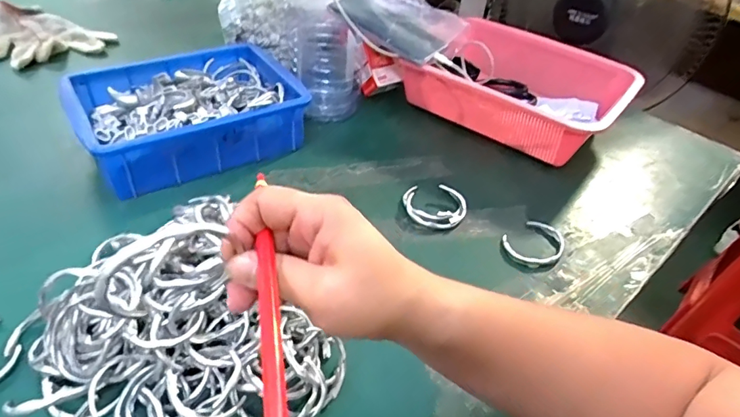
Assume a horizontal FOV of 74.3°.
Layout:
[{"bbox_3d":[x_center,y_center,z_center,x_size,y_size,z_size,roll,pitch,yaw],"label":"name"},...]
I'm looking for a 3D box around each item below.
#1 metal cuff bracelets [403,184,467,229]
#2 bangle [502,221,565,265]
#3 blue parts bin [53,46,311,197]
[{"bbox_3d":[0.072,-0.002,0.536,0.066,0.017,0.060,1,41,-7],"label":"metal cuff bracelets"},{"bbox_3d":[0.174,0.036,0.508,0.065,0.007,0.053,-27,51,-33],"label":"bangle"},{"bbox_3d":[-0.217,-0.117,0.585,0.236,0.078,0.172,-19,47,-27],"label":"blue parts bin"}]

